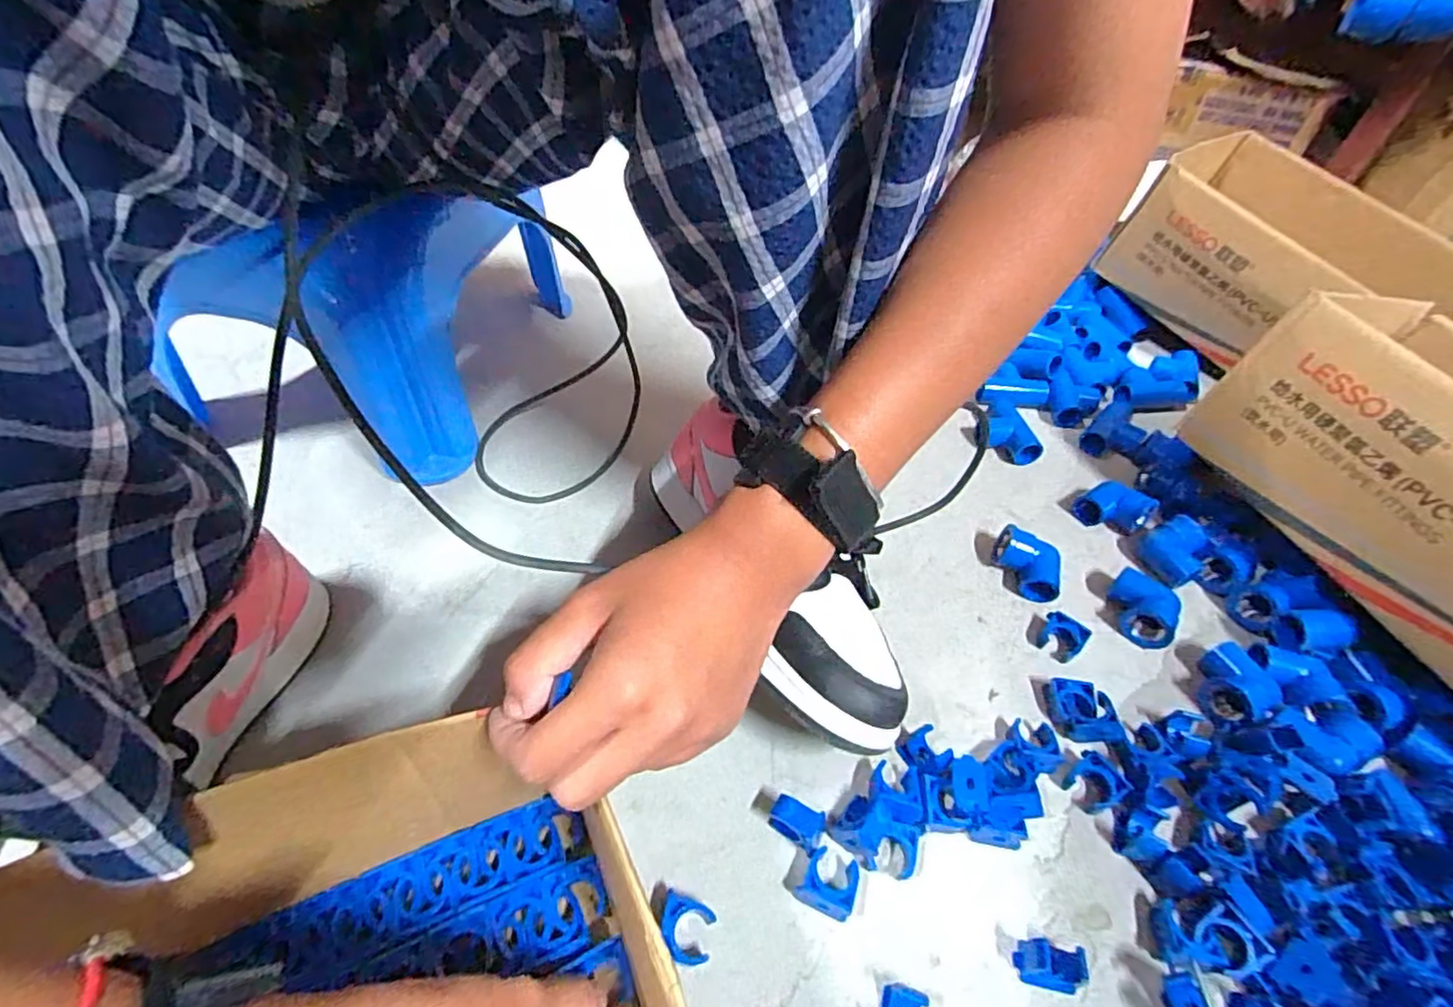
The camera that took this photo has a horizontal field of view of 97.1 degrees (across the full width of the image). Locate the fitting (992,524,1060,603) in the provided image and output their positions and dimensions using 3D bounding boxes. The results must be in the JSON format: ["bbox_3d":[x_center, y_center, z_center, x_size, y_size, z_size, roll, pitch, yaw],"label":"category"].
[{"bbox_3d":[0.222,0.045,0.474,0.042,0.029,0.051,19,49,13],"label":"fitting"}]

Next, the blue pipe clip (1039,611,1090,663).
[{"bbox_3d":[0.231,0.092,0.442,0.027,0.016,0.025,33,54,24],"label":"blue pipe clip"}]

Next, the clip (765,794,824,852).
[{"bbox_3d":[0.037,0.169,0.342,0.028,0.027,0.013,25,51,17],"label":"clip"}]

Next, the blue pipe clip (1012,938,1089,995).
[{"bbox_3d":[0.157,0.224,0.311,0.026,0.022,0.018,14,48,9],"label":"blue pipe clip"}]

